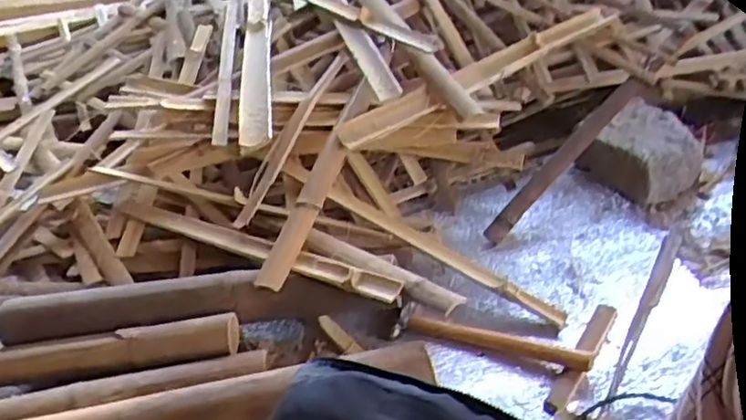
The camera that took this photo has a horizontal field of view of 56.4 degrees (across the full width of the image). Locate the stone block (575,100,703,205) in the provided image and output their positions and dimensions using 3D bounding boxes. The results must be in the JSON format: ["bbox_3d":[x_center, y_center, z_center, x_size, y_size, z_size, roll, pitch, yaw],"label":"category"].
[{"bbox_3d":[0.450,-0.093,1.125,0.159,0.080,0.165,-26,39,-27],"label":"stone block"}]

